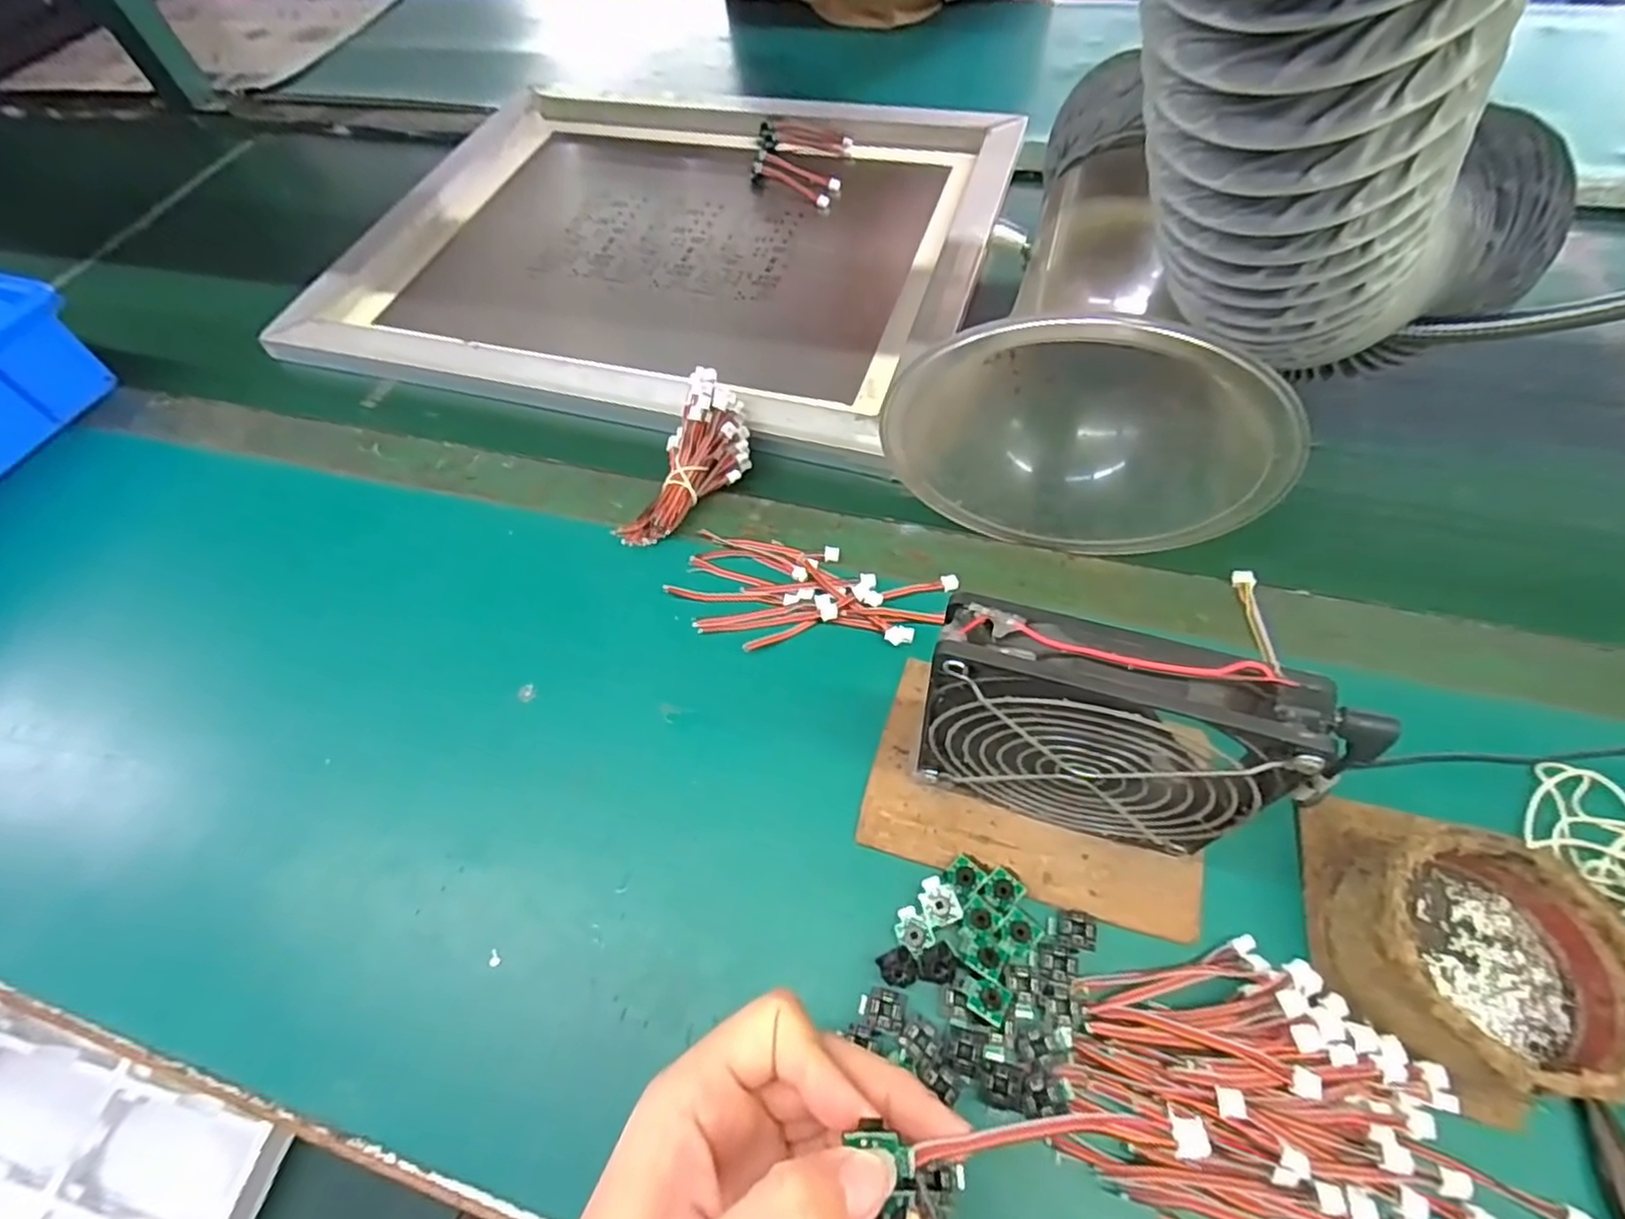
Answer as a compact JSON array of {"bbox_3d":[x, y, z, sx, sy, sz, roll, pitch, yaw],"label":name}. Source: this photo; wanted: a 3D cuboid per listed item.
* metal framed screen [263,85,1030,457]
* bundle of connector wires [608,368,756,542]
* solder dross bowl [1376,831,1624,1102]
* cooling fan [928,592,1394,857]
[{"bbox_3d":[-0.122,-0.318,0.589,0.508,0.036,0.390,12,60,12],"label":"metal framed screen"},{"bbox_3d":[-0.072,-0.087,0.426,0.044,0.032,0.117,22,80,18],"label":"bundle of connector wires"},{"bbox_3d":[0.244,0.127,0.254,0.080,0.038,0.079,-2,58,4],"label":"solder dross bowl"},{"bbox_3d":[0.105,0.054,0.265,0.123,0.127,0.028,15,61,14],"label":"cooling fan"}]

